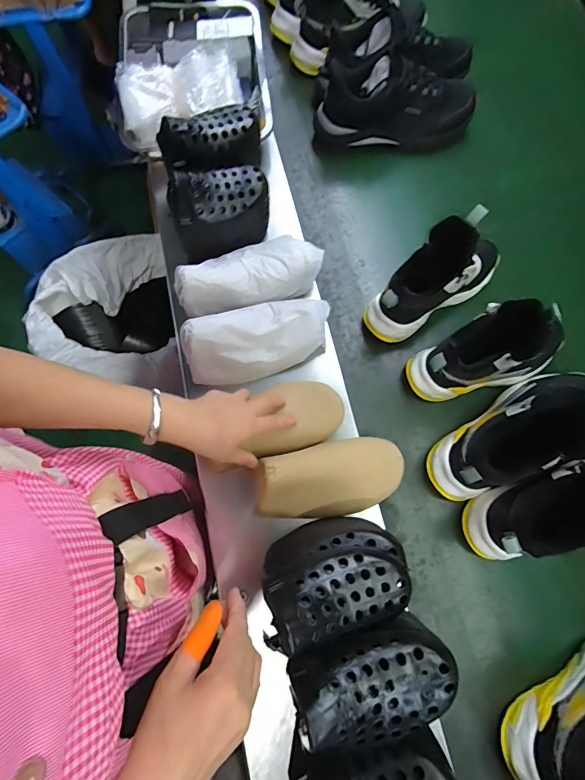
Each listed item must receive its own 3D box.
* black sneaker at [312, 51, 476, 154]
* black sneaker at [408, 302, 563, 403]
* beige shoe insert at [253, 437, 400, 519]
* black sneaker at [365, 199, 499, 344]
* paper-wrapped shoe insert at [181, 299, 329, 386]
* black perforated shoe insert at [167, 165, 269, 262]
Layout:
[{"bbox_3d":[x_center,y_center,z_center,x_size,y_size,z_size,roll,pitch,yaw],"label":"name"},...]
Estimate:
[{"bbox_3d":[0.189,-0.508,0.721,0.285,0.128,0.107,0,73,-2],"label":"black sneaker"},{"bbox_3d":[0.291,-0.067,0.572,0.224,0.177,0.099,-12,74,-5],"label":"black sneaker"},{"bbox_3d":[0.048,0.113,0.523,0.203,0.073,0.102,-10,74,-5],"label":"beige shoe insert"},{"bbox_3d":[0.223,-0.176,0.602,0.231,0.165,0.086,-32,77,-10],"label":"black sneaker"},{"bbox_3d":[-0.049,-0.073,0.593,0.212,0.106,0.093,-18,74,-7],"label":"paper-wrapped shoe insert"},{"bbox_3d":[-0.104,-0.264,0.605,0.150,0.112,0.071,-29,76,-10],"label":"black perforated shoe insert"}]

